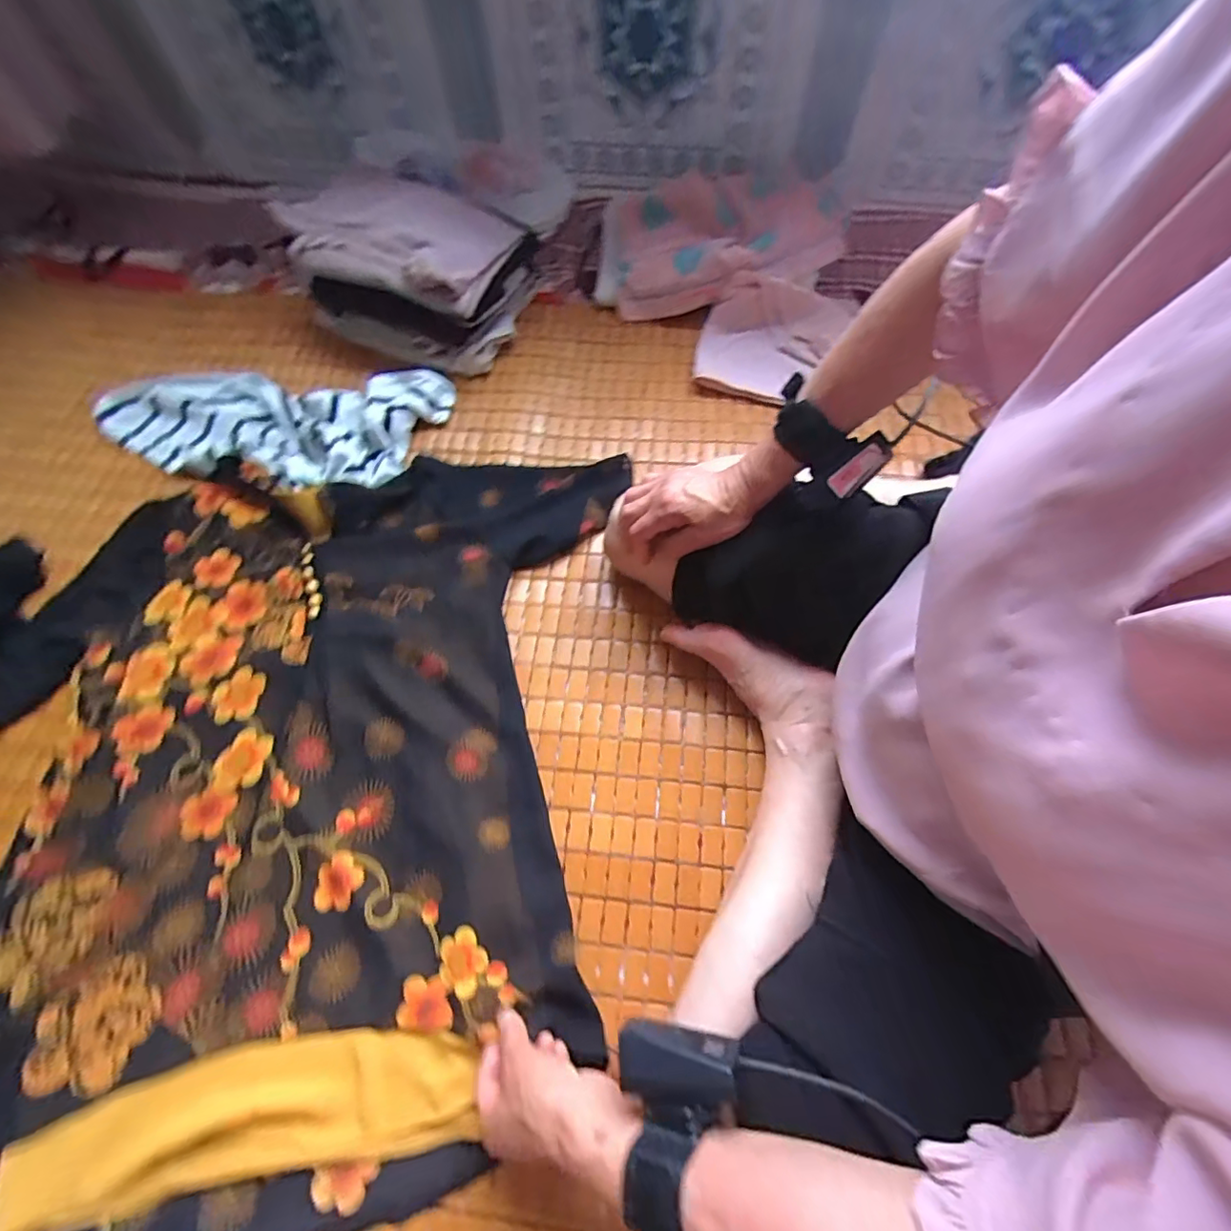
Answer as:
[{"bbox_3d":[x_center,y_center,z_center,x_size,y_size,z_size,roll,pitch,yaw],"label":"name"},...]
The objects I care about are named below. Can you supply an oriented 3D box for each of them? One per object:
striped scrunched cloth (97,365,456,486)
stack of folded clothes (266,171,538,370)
[{"bbox_3d":[-0.458,-0.261,0.711,0.453,0.043,0.197,10,65,6],"label":"striped scrunched cloth"},{"bbox_3d":[-0.275,-0.484,0.754,0.289,0.132,0.221,16,65,9],"label":"stack of folded clothes"}]

